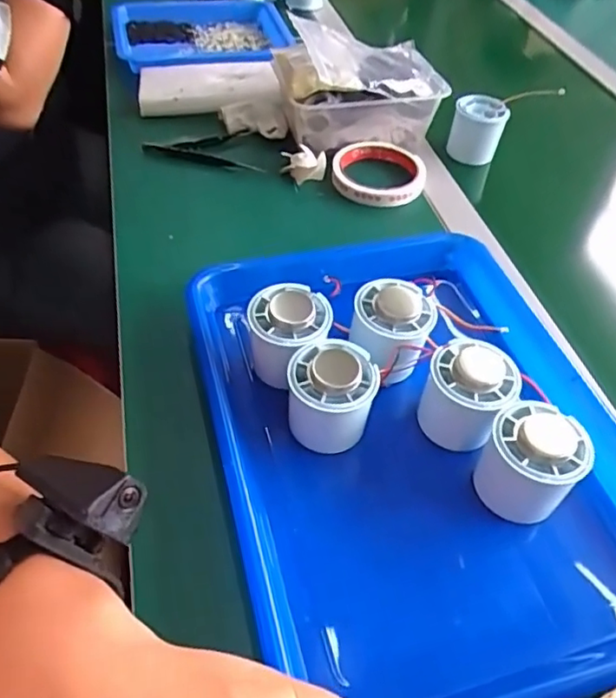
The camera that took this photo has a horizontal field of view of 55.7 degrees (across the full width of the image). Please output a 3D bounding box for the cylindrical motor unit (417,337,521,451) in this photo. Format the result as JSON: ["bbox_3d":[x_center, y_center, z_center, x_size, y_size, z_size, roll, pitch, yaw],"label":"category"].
[{"bbox_3d":[0.102,0.030,0.376,0.050,0.060,0.045,26,50,18],"label":"cylindrical motor unit"}]

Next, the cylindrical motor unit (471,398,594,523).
[{"bbox_3d":[0.131,0.068,0.346,0.051,0.053,0.049,3,47,-3],"label":"cylindrical motor unit"}]

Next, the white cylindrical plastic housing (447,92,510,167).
[{"bbox_3d":[0.188,-0.244,0.639,0.052,0.059,0.058,20,48,13],"label":"white cylindrical plastic housing"}]

